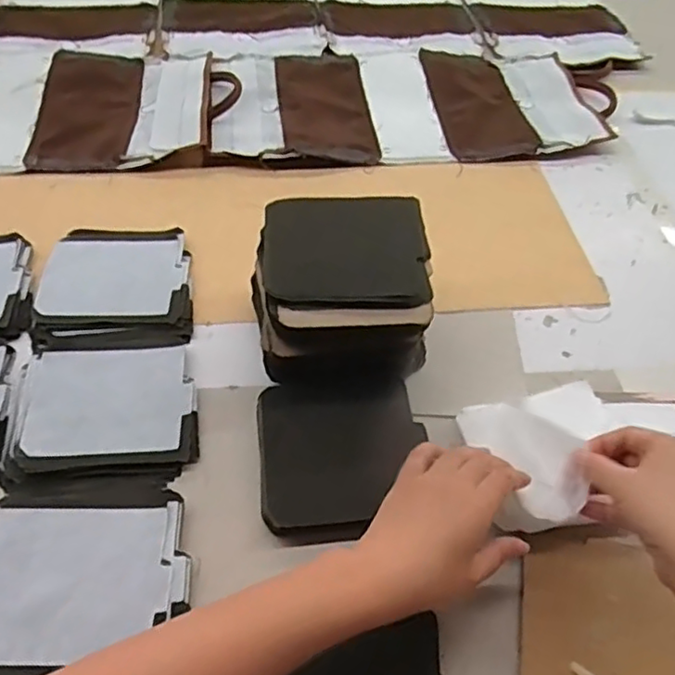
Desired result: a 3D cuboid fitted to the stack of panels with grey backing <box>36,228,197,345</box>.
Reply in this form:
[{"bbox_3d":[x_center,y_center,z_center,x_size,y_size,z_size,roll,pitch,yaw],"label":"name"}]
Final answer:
[{"bbox_3d":[-0.220,-0.063,0.639,0.148,0.019,0.150,-1,51,-5],"label":"stack of panels with grey backing"}]

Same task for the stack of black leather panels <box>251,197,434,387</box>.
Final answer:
[{"bbox_3d":[0.003,-0.035,0.573,0.153,0.091,0.176,-2,51,-6],"label":"stack of black leather panels"}]

